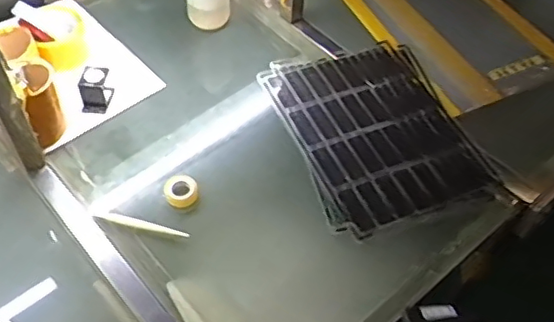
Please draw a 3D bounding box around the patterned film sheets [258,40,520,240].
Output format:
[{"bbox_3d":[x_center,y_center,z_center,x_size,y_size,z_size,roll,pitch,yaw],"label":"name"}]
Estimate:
[{"bbox_3d":[0.151,-0.054,0.879,0.262,0.009,0.329,-14,55,-15],"label":"patterned film sheets"}]

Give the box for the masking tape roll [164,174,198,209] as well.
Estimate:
[{"bbox_3d":[-0.127,0.041,0.773,0.043,0.018,0.044,3,53,-3],"label":"masking tape roll"}]

